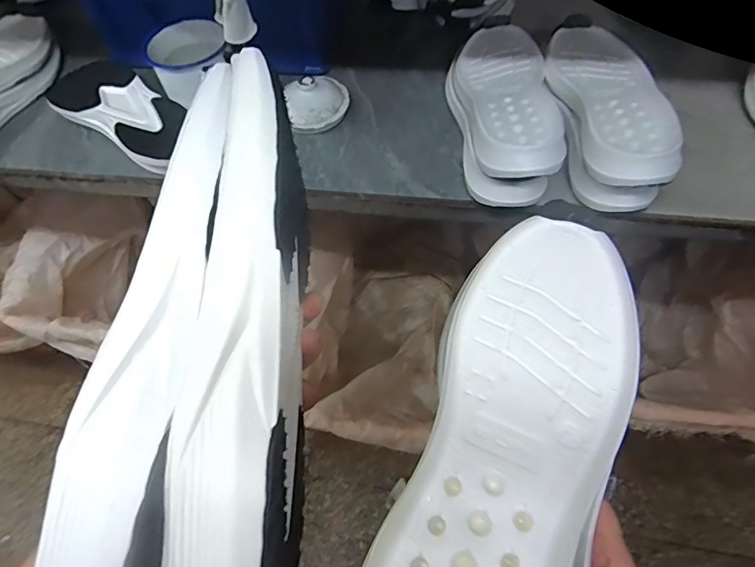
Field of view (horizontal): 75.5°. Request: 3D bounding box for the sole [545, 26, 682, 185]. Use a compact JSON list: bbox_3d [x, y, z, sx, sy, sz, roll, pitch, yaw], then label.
[{"bbox_3d":[0.259,-0.219,0.550,0.117,0.042,0.292,2,59,5],"label":"sole"}]

